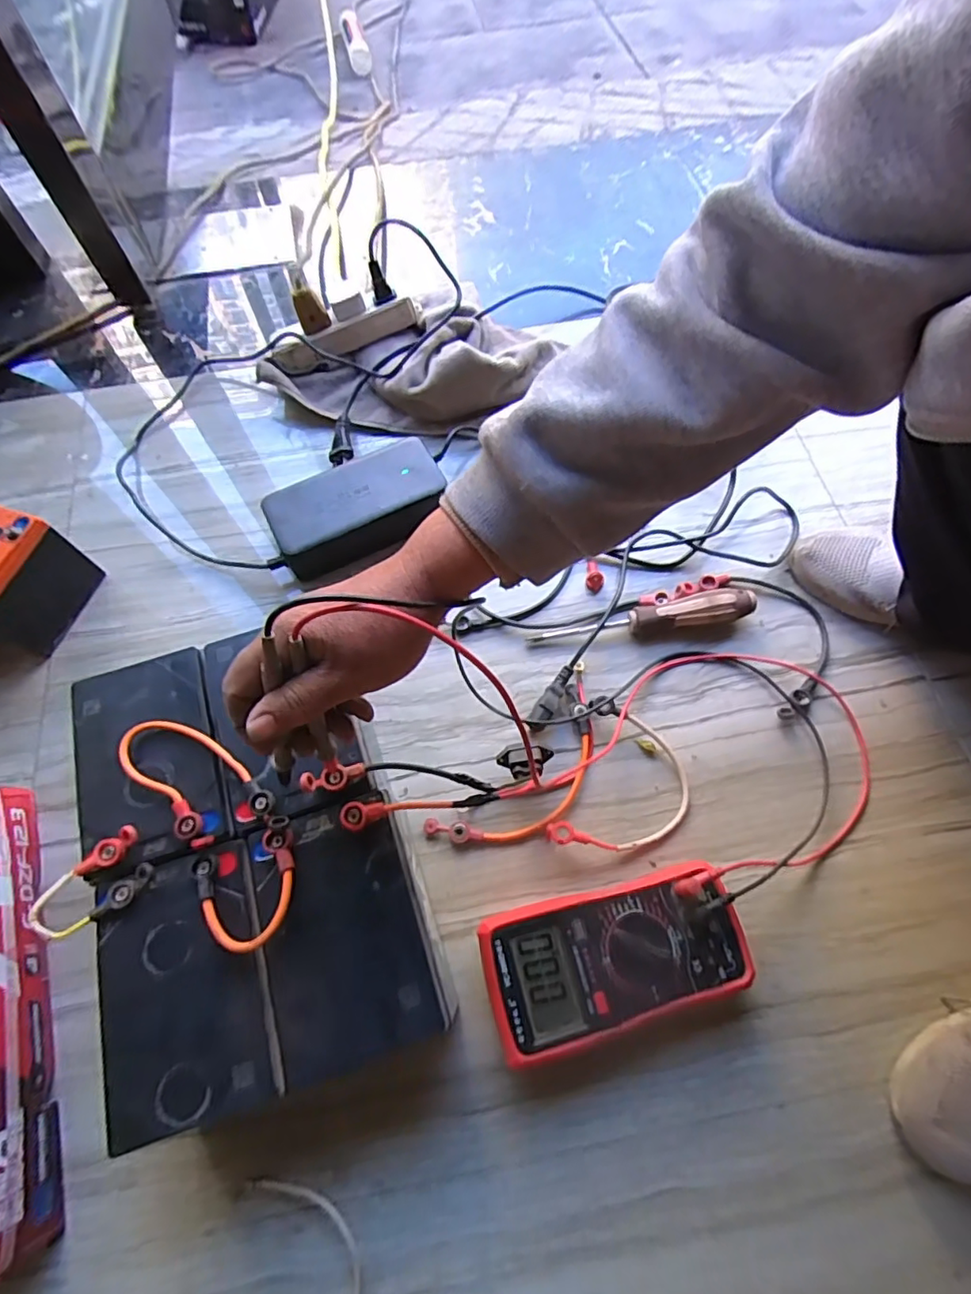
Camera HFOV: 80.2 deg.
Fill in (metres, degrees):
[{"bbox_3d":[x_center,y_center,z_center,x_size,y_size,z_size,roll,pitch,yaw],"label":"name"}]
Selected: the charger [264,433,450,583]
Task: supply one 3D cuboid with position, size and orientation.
[{"bbox_3d":[-0.125,-0.139,0.567,0.166,0.055,0.079,-25,68,-9],"label":"charger"}]

